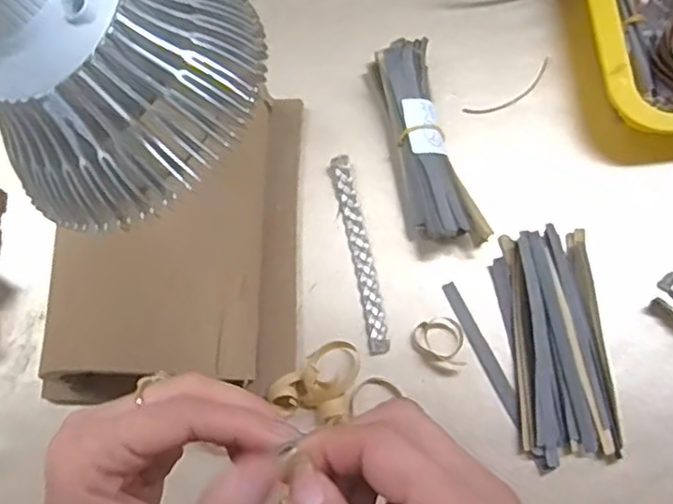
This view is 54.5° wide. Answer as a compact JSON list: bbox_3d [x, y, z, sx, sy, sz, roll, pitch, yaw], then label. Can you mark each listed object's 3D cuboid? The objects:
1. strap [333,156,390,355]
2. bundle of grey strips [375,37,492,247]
[{"bbox_3d":[0.016,0.001,0.443,0.014,0.008,0.135,-11,76,-3],"label":"strap"},{"bbox_3d":[0.062,-0.075,0.449,0.044,0.036,0.149,-13,75,-5],"label":"bundle of grey strips"}]

